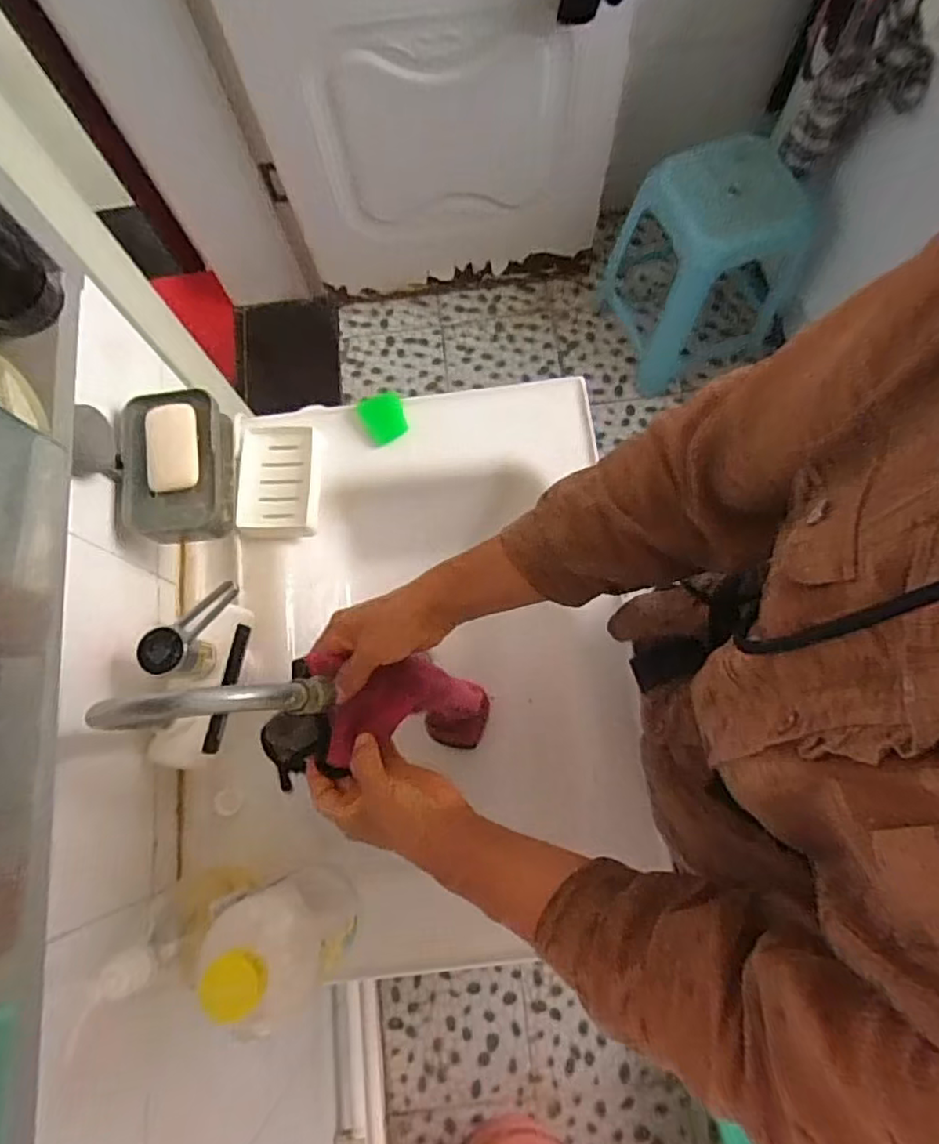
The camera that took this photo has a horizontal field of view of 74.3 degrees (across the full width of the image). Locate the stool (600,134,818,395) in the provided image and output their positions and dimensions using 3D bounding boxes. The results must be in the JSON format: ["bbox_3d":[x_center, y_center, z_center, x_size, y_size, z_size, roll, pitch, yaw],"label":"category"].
[{"bbox_3d":[0.540,-0.730,1.438,0.322,0.462,0.362,-20,74,-2],"label":"stool"}]

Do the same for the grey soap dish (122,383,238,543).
[{"bbox_3d":[-0.276,-0.097,0.589,0.093,0.048,0.140,-2,74,3],"label":"grey soap dish"}]

